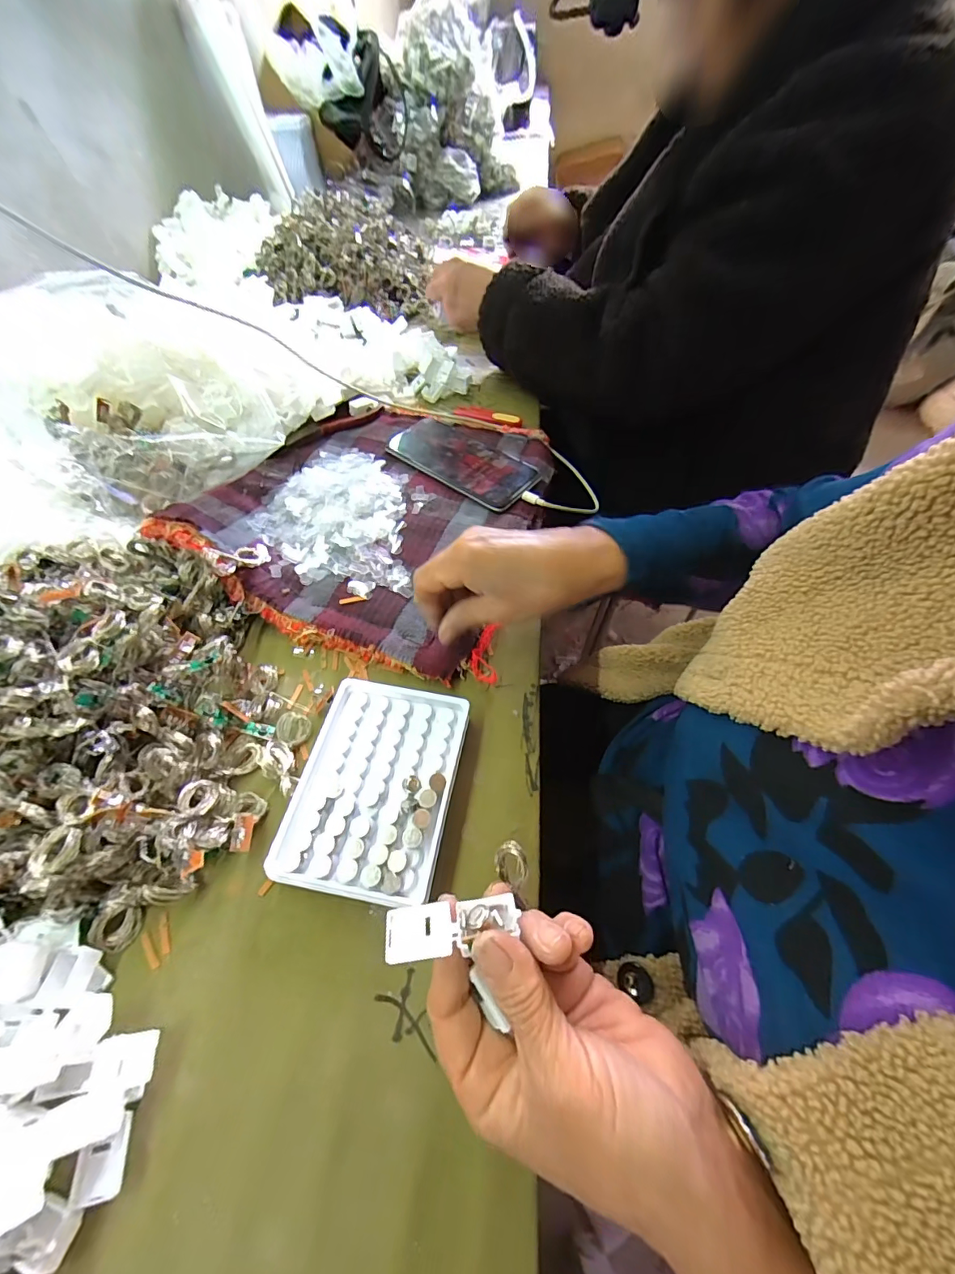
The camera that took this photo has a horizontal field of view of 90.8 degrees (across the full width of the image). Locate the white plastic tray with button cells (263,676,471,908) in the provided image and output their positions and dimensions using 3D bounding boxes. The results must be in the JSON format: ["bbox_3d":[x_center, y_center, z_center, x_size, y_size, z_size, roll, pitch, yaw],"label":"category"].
[{"bbox_3d":[-0.064,0.093,0.305,0.095,0.022,0.132,9,55,6],"label":"white plastic tray with button cells"}]

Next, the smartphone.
[{"bbox_3d":[-0.017,-0.188,0.498,0.167,0.010,0.077,37,62,23],"label":"smartphone"}]

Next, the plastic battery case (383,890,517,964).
[{"bbox_3d":[-0.011,0.122,0.201,0.056,0.011,0.020,-8,55,-8],"label":"plastic battery case"}]

